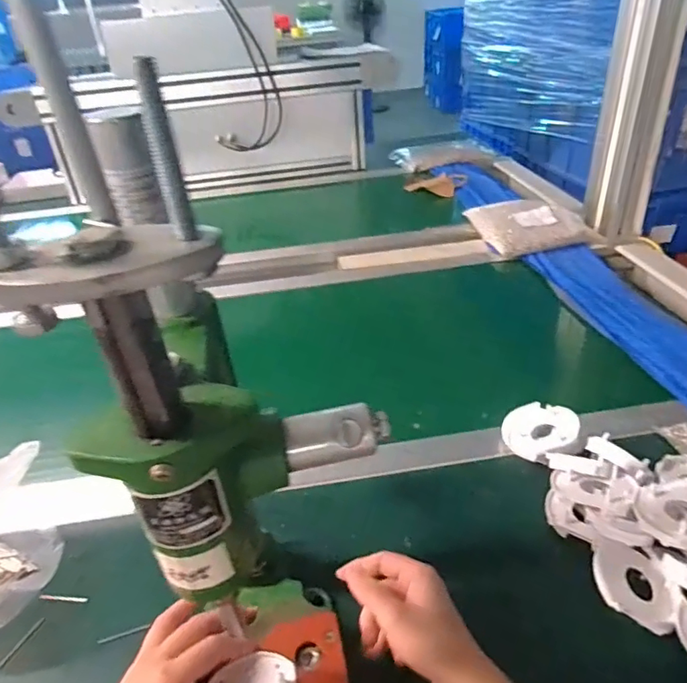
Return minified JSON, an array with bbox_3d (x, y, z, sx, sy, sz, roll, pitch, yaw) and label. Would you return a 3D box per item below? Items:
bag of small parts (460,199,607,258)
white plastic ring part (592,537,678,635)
[{"bbox_3d":[0.352,-0.230,1.002,0.194,0.039,0.197,-10,34,-8],"label":"bag of small parts"},{"bbox_3d":[0.223,0.185,0.406,0.061,0.009,0.057,29,44,14],"label":"white plastic ring part"}]

